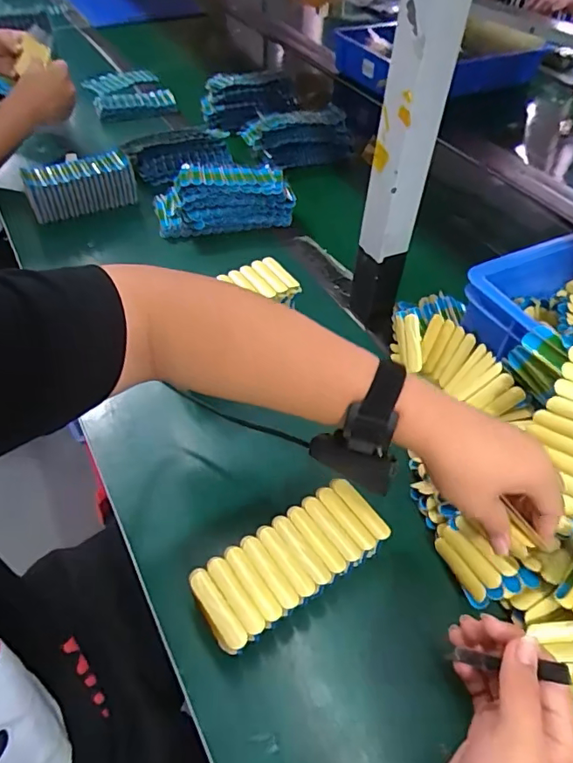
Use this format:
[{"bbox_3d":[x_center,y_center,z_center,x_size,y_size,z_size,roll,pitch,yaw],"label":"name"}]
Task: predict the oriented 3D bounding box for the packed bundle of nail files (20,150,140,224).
[{"bbox_3d":[-0.305,-0.295,0.771,0.150,0.061,0.050,-16,51,-15],"label":"packed bundle of nail files"}]

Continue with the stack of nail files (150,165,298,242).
[{"bbox_3d":[-0.095,-0.276,0.779,0.203,0.078,0.098,-10,51,-9],"label":"stack of nail files"}]

